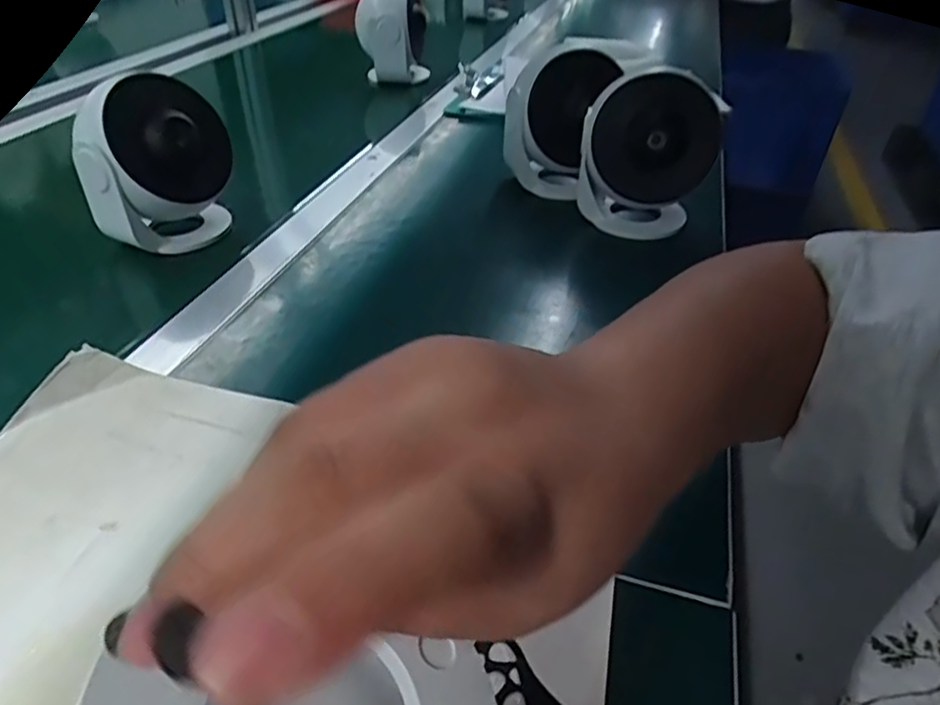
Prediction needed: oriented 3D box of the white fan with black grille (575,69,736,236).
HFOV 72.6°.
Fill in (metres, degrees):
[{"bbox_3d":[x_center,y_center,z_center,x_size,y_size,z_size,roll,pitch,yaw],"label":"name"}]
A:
[{"bbox_3d":[0.160,-0.175,0.581,0.117,0.129,0.087,10,40,12],"label":"white fan with black grille"}]

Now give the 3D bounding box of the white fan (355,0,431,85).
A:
[{"bbox_3d":[-0.117,-0.480,0.957,0.100,0.134,0.089,-2,37,-4],"label":"white fan"}]

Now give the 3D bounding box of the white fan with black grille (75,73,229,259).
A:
[{"bbox_3d":[-0.259,-0.157,0.540,0.077,0.136,0.106,13,39,16],"label":"white fan with black grille"}]

